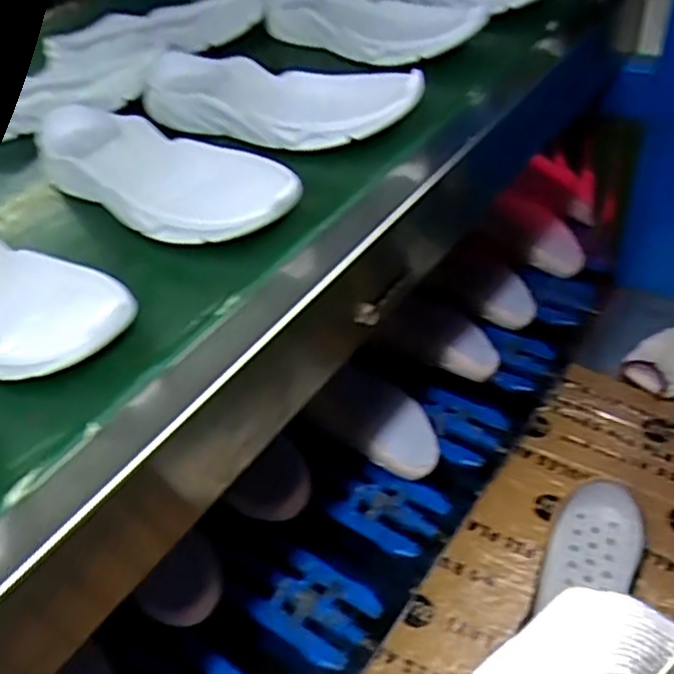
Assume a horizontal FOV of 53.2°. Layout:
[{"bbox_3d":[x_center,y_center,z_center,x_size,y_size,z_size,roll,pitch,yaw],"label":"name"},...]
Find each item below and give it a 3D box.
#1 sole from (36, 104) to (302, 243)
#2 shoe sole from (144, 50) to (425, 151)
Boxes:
[{"bbox_3d":[-0.135,-0.121,0.512,0.252,0.046,0.082,25,53,26],"label":"sole"},{"bbox_3d":[-0.055,-0.197,0.558,0.253,0.059,0.063,23,52,25],"label":"shoe sole"}]

